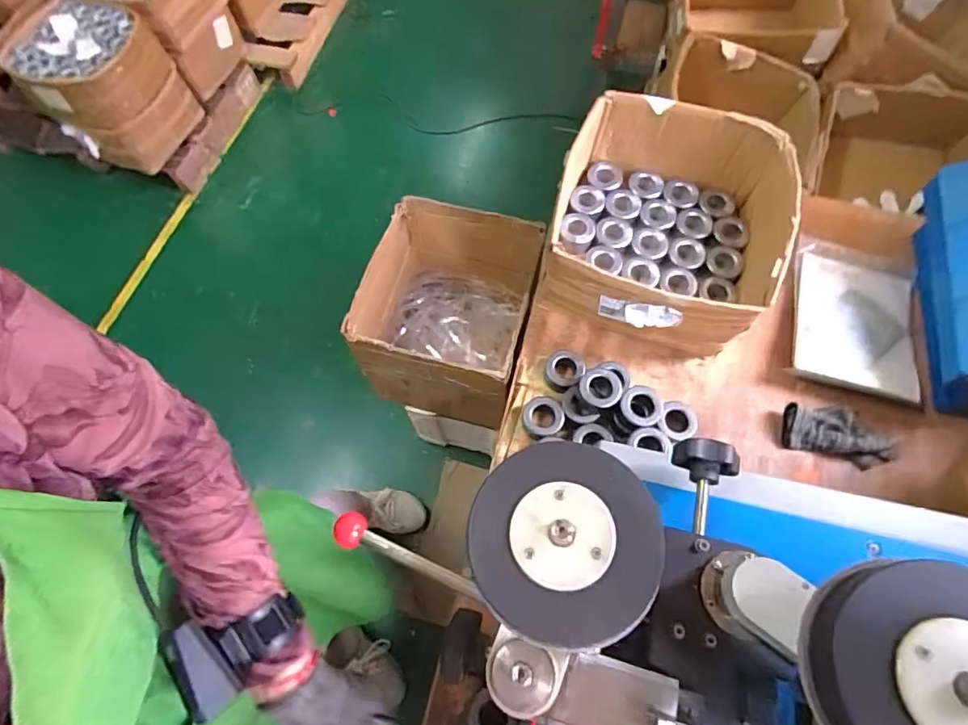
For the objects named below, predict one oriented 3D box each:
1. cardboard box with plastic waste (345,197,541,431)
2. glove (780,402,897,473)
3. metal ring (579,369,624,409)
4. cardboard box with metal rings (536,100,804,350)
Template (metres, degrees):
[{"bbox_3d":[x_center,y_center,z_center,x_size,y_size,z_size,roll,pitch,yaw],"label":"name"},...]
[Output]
[{"bbox_3d":[-0.062,-0.087,1.027,0.326,0.306,0.323,14,68,6],"label":"cardboard box with plastic waste"},{"bbox_3d":[0.537,0.106,0.761,0.155,0.033,0.083,11,68,5],"label":"glove"},{"bbox_3d":[0.173,0.038,0.748,0.055,0.018,0.060,-24,69,-9],"label":"metal ring"},{"bbox_3d":[0.287,-0.210,0.820,0.337,0.174,0.353,16,68,7],"label":"cardboard box with metal rings"}]

